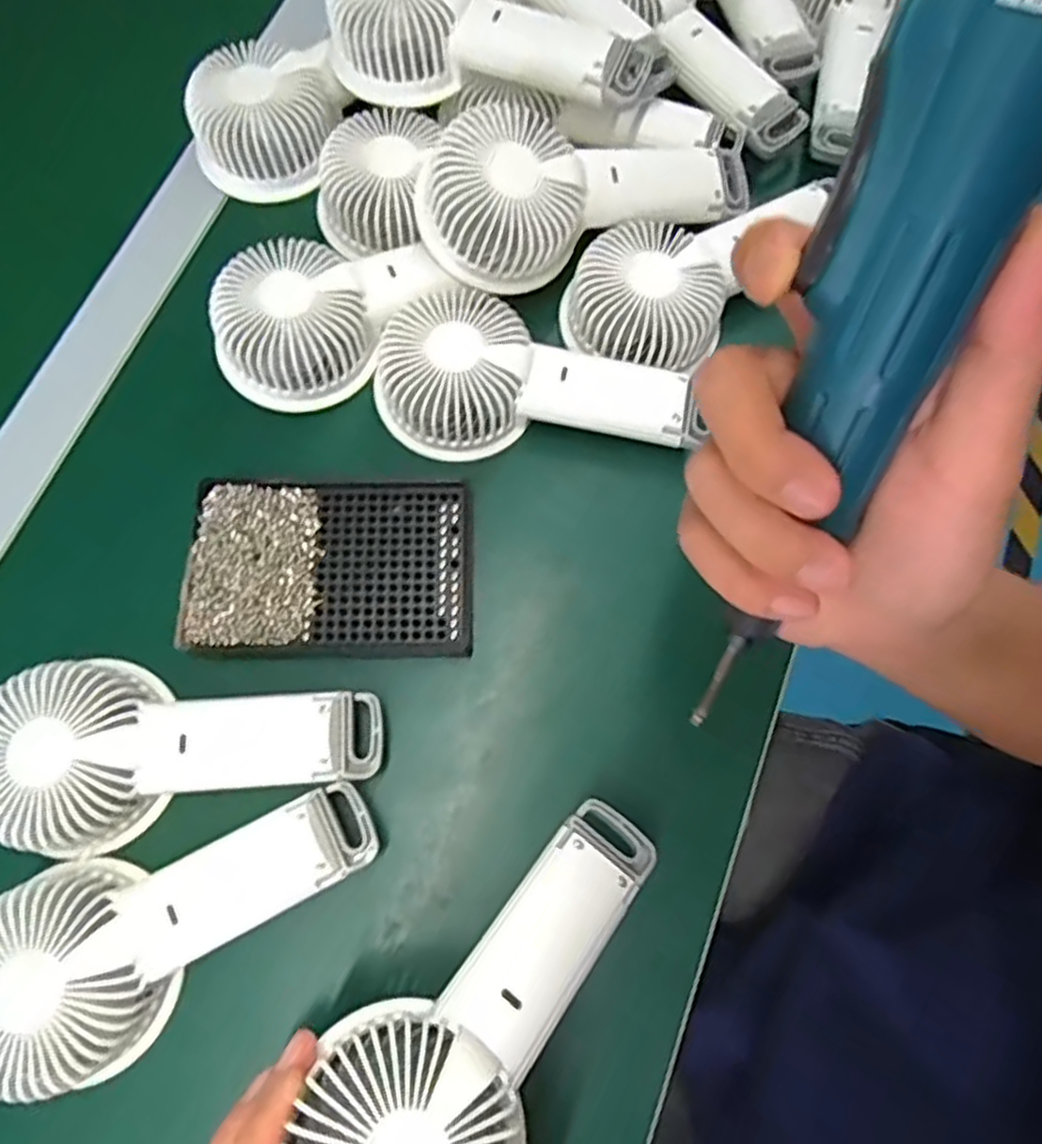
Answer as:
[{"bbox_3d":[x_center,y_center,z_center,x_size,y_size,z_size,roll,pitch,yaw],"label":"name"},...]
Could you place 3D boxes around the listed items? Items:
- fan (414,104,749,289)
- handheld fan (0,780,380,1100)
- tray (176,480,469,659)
[{"bbox_3d":[0.038,-0.204,0.404,0.183,0.048,0.083,-11,97,-19],"label":"fan"},{"bbox_3d":[-0.150,0.147,0.315,0.178,0.044,0.084,-31,77,-9],"label":"handheld fan"},{"bbox_3d":[-0.095,-0.002,0.370,0.135,0.029,0.087,0,74,-1],"label":"tray"}]

